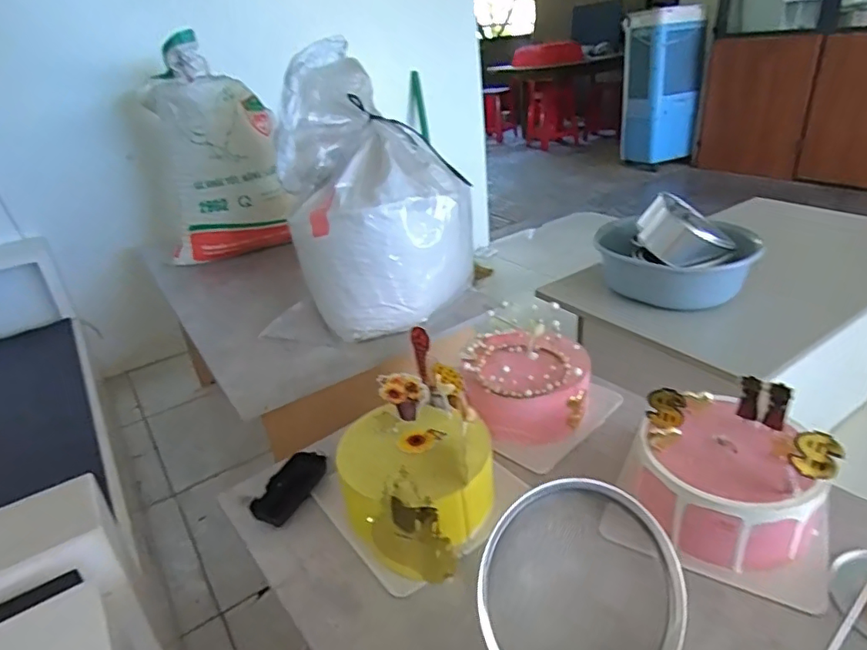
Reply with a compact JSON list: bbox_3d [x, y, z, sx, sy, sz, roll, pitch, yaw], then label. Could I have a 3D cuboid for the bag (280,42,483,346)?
[{"bbox_3d":[-0.120,-0.275,1.095,0.336,0.436,0.383,-12,29,-10],"label":"bag"}]

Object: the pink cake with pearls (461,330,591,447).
[{"bbox_3d":[0.138,0.076,0.773,0.154,0.100,0.161,5,30,21],"label":"pink cake with pearls"}]

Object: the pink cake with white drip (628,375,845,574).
[{"bbox_3d":[0.305,0.158,0.584,0.168,0.126,0.156,-10,28,-7],"label":"pink cake with white drip"}]

